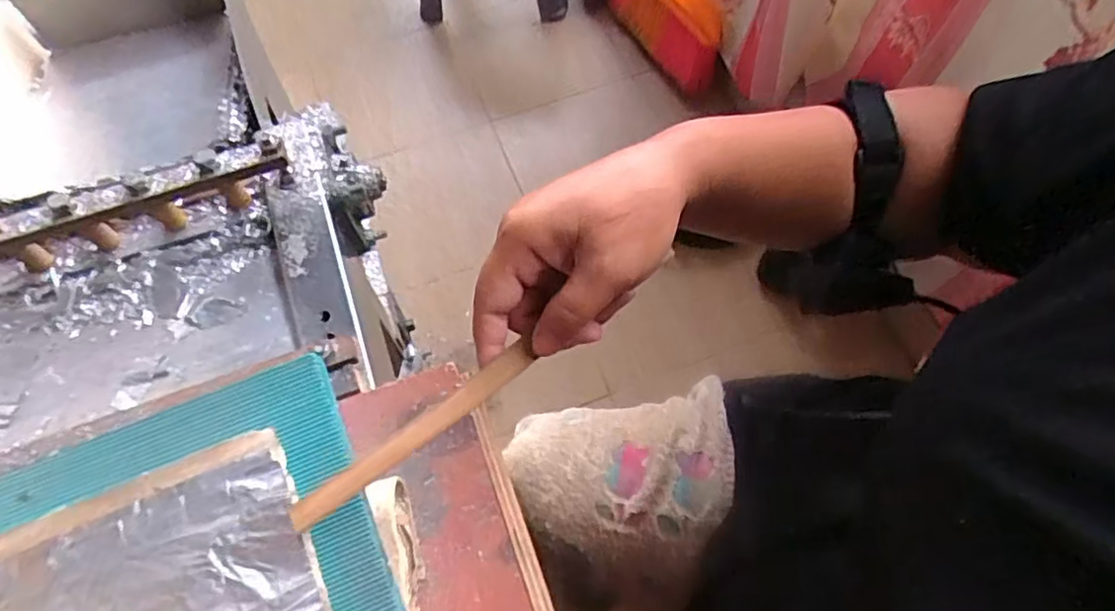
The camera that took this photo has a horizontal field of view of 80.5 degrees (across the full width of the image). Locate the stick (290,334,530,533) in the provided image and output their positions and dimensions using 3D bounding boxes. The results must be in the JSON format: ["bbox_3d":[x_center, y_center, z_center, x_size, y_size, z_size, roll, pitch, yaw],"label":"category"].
[{"bbox_3d":[-0.068,0.062,0.315,0.131,0.009,0.014,-36,67,-7],"label":"stick"}]

